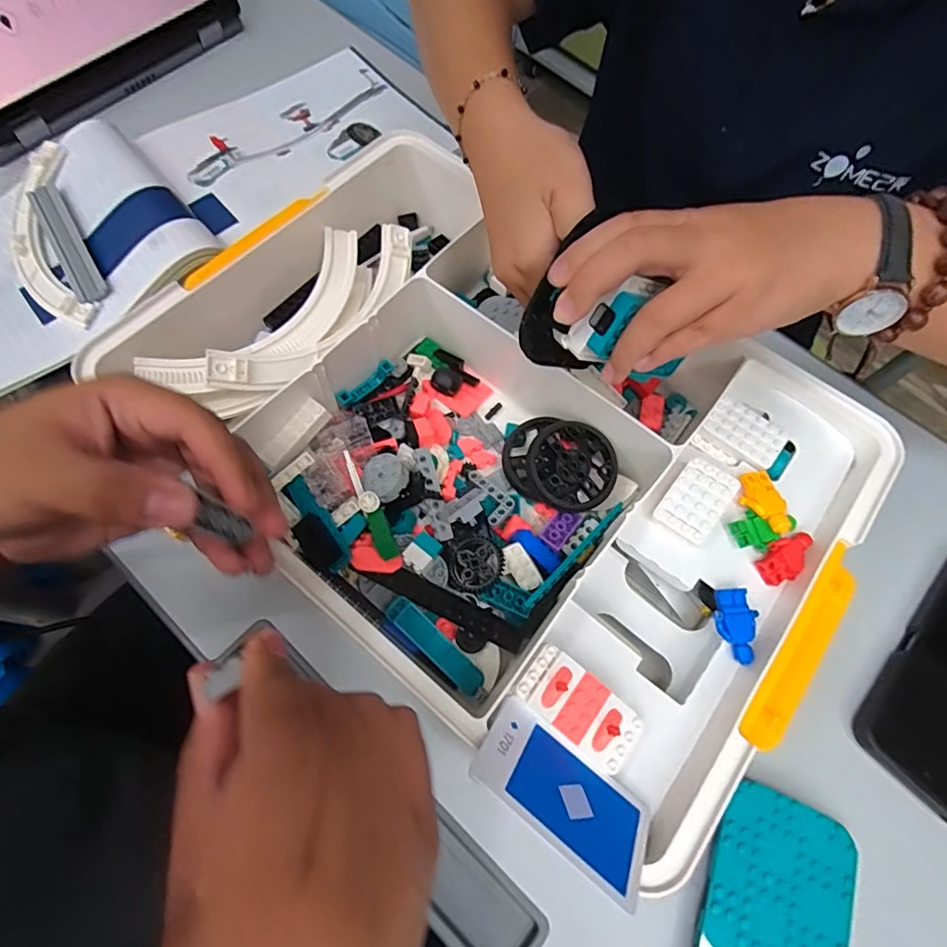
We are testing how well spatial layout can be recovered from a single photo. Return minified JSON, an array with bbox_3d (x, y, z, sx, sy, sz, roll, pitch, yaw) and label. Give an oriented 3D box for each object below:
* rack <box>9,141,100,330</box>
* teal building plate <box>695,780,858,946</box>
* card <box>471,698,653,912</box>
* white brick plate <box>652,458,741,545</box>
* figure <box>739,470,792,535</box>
[{"bbox_3d":[-0.348,-0.194,0.424,0.057,0.025,0.176,-20,70,-11],"label":"rack"},{"bbox_3d":[0.164,0.247,0.283,0.079,0.011,0.126,22,68,6],"label":"teal building plate"},{"bbox_3d":[0.043,0.147,0.241,0.085,0.004,0.051,36,28,11],"label":"card"},{"bbox_3d":[0.132,0.015,0.308,0.032,0.009,0.046,38,70,12],"label":"white brick plate"},{"bbox_3d":[0.171,0.017,0.306,0.023,0.007,0.039,-15,69,-9],"label":"figure"}]

